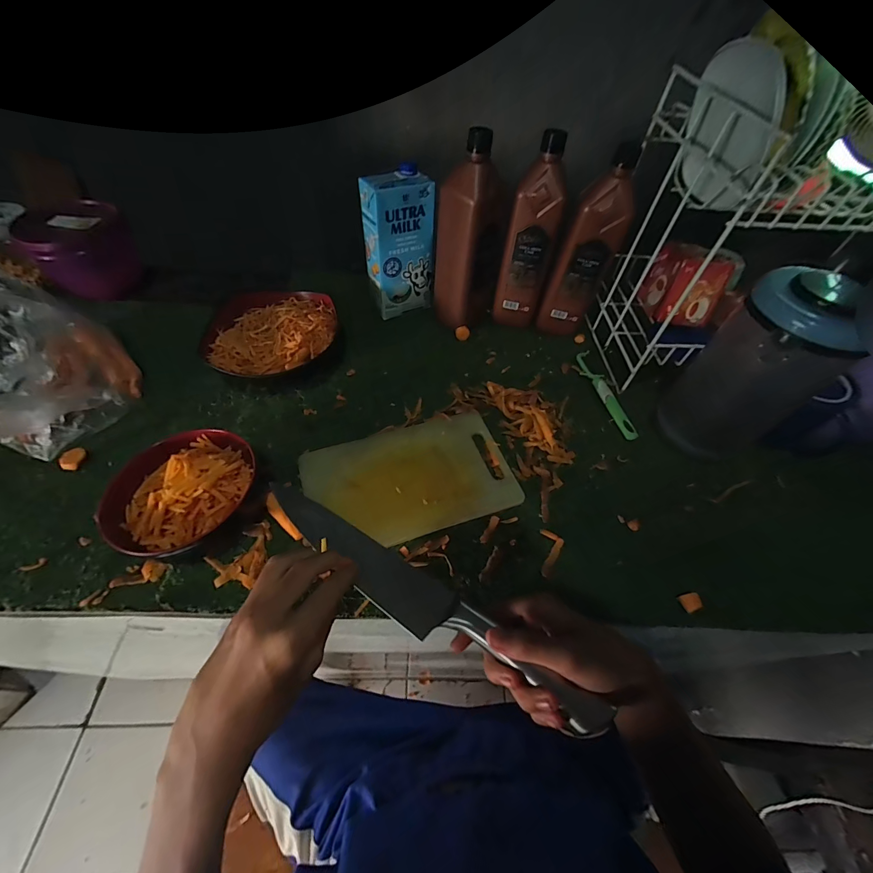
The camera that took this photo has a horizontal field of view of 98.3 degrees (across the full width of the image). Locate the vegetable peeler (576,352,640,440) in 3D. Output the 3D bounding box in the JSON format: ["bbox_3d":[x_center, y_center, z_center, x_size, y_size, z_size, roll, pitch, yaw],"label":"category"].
[{"bbox_3d":[0.255,-0.069,0.576,0.026,0.014,0.181,-5,55,-8],"label":"vegetable peeler"}]

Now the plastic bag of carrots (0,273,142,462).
[{"bbox_3d":[-0.526,-0.102,0.455,0.284,0.156,0.209,37,59,20],"label":"plastic bag of carrots"}]

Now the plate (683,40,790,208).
[{"bbox_3d":[0.322,-0.338,0.417,0.032,0.129,0.152,4,54,-1],"label":"plate"}]

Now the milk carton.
[{"bbox_3d":[-0.058,-0.299,0.597,0.101,0.188,0.068,-23,59,-20],"label":"milk carton"}]

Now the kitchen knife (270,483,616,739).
[{"bbox_3d":[-0.017,0.127,0.298,0.307,0.012,0.043,30,57,14],"label":"kitchen knife"}]

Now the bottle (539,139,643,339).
[{"bbox_3d":[0.228,-0.281,0.576,0.082,0.256,0.089,20,55,9],"label":"bottle"}]

